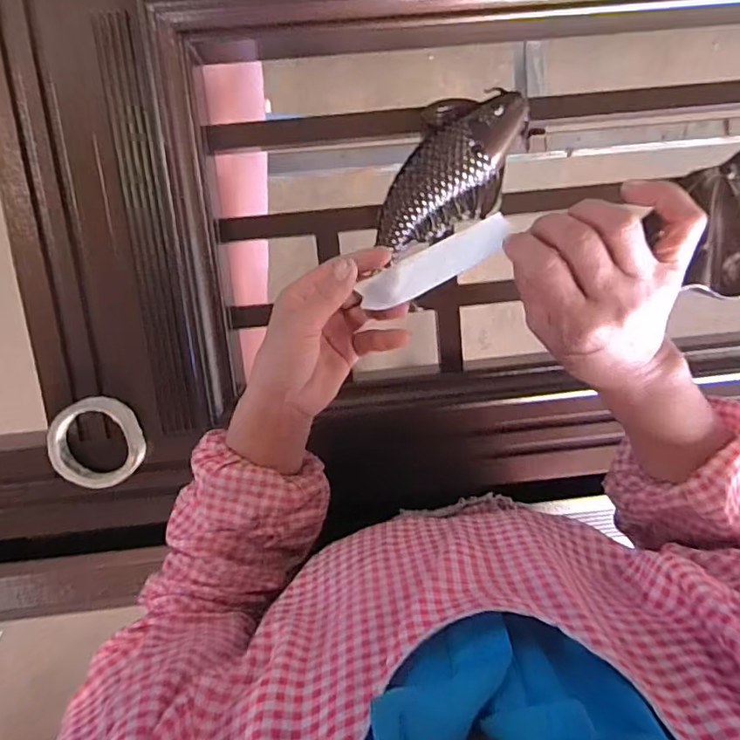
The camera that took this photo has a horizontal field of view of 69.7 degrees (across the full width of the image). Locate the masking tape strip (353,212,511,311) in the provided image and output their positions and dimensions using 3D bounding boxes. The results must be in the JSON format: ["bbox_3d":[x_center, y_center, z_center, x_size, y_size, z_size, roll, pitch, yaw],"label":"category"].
[{"bbox_3d":[0.043,-0.075,0.381,0.120,0.011,0.031,-24,77,34],"label":"masking tape strip"}]

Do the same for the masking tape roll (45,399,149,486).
[{"bbox_3d":[-0.283,0.077,0.550,0.085,0.020,0.091,0,99,-3],"label":"masking tape roll"}]

